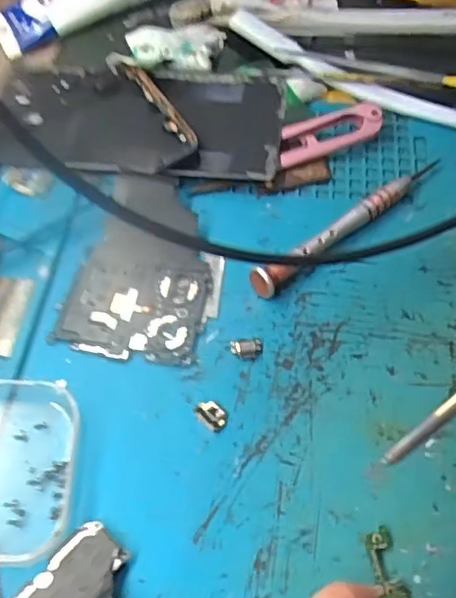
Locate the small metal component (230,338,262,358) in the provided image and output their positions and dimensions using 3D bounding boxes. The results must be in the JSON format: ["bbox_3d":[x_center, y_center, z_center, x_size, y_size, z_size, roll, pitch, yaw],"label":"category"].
[{"bbox_3d":[0.007,0.020,0.256,0.012,0.004,0.008,-1,57,-1],"label":"small metal component"}]

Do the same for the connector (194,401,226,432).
[{"bbox_3d":[-0.006,0.044,0.240,0.009,0.004,0.012,-35,63,-20],"label":"connector"}]

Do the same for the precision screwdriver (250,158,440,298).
[{"bbox_3d":[0.057,-0.034,0.285,0.113,0.011,0.012,-33,62,-19],"label":"precision screwdriver"}]

